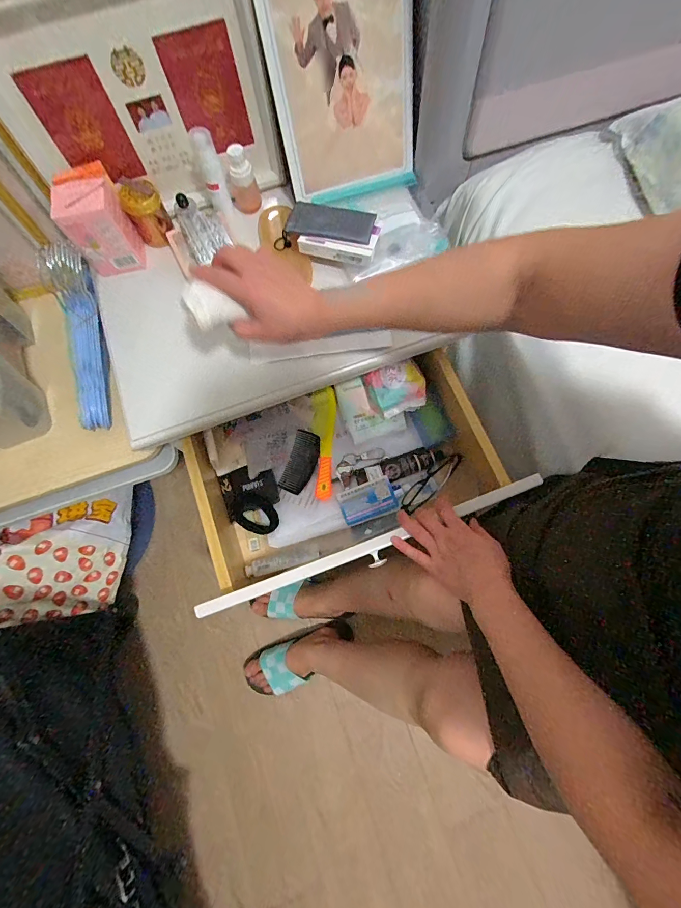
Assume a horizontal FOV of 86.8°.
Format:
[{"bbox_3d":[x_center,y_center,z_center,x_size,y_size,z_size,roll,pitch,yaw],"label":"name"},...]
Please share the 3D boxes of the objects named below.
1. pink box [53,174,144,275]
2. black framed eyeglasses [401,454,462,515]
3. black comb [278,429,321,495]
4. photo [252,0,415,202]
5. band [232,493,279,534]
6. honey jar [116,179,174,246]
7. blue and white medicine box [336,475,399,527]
[{"bbox_3d":[-0.327,-0.306,0.492,0.073,0.090,0.064,-22,75,-5],"label":"pink box"},{"bbox_3d":[0.150,0.045,0.586,0.034,0.025,0.135,44,79,12],"label":"black framed eyeglasses"},{"bbox_3d":[-0.065,0.015,0.597,0.046,0.004,0.103,20,96,-8],"label":"black comb"},{"bbox_3d":[0.004,-0.494,0.468,0.192,0.238,0.032,-14,56,0],"label":"photo"},{"bbox_3d":[-0.136,0.096,0.578,0.072,0.018,0.055,20,75,6],"label":"band"},{"bbox_3d":[-0.278,-0.349,0.519,0.051,0.068,0.050,0,74,1],"label":"honey jar"},{"bbox_3d":[0.043,0.075,0.580,0.088,0.012,0.056,-19,75,-4],"label":"blue and white medicine box"}]

